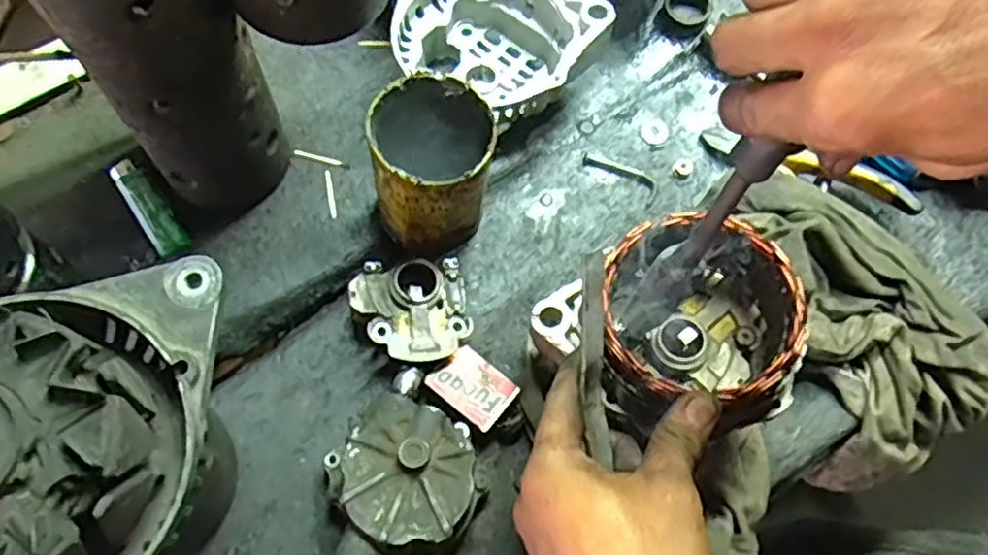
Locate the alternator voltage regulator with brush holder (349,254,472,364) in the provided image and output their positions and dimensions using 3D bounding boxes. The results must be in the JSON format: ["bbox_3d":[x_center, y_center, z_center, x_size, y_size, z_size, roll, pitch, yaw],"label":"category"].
[{"bbox_3d":[-0.055,0.023,0.463,0.076,0.029,0.071,7,61,-12],"label":"alternator voltage regulator with brush holder"}]

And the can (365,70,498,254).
[{"bbox_3d":[-0.040,-0.071,0.447,0.077,0.103,0.077,2,71,-5],"label":"can"}]

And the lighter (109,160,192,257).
[{"bbox_3d":[-0.244,-0.051,0.494,0.023,0.017,0.085,-34,74,-14],"label":"lighter"}]

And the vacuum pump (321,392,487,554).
[{"bbox_3d":[-0.062,0.143,0.414,0.099,0.062,0.133,28,70,9],"label":"vacuum pump"}]

